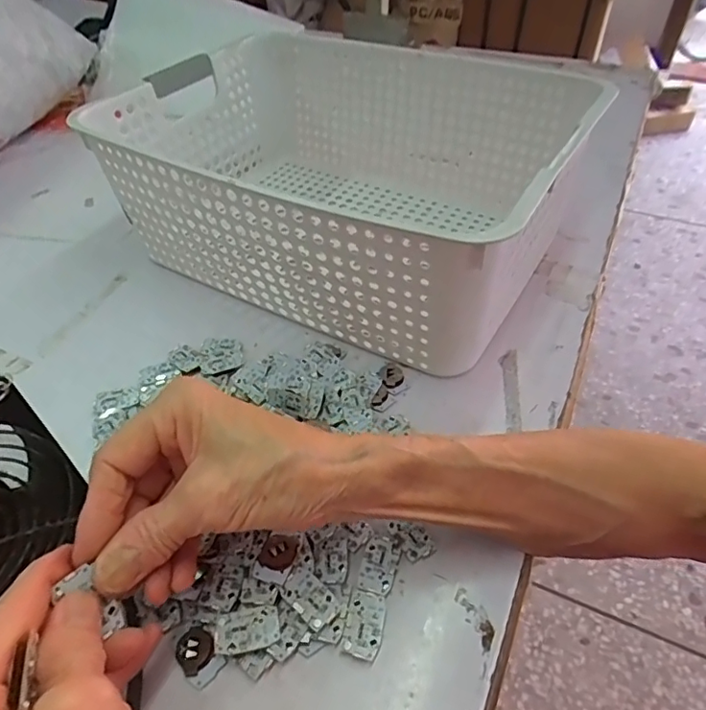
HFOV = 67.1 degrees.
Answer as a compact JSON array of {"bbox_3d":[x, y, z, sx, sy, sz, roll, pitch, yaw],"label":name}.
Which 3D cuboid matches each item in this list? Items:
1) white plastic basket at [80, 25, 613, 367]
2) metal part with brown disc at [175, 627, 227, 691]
[{"bbox_3d":[-0.004,-0.149,0.442,0.336,0.122,0.266,23,51,23],"label":"white plastic basket"},{"bbox_3d":[-0.072,0.140,0.249,0.017,0.004,0.024,-33,53,-26],"label":"metal part with brown disc"}]

